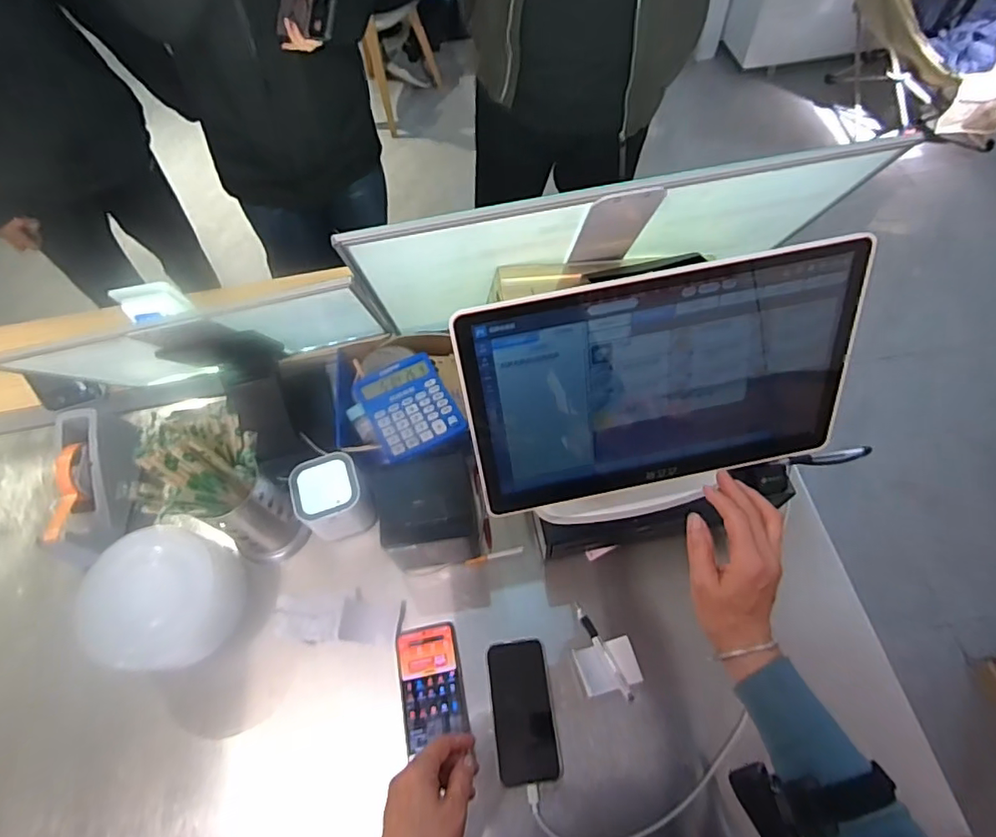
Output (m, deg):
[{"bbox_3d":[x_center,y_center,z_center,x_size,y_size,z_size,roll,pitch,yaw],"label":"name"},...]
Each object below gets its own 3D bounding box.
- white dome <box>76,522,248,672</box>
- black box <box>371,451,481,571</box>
[{"bbox_3d":[-0.432,0.238,0.719,0.160,0.129,0.162,-8,62,0],"label":"white dome"},{"bbox_3d":[-0.094,0.131,0.754,0.129,0.094,0.143,-12,62,-3],"label":"black box"}]

